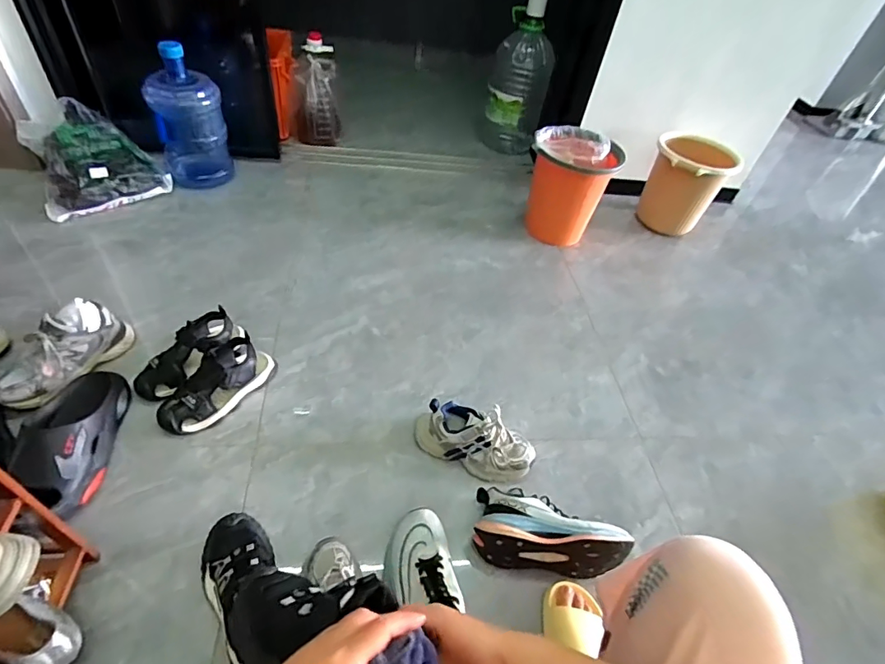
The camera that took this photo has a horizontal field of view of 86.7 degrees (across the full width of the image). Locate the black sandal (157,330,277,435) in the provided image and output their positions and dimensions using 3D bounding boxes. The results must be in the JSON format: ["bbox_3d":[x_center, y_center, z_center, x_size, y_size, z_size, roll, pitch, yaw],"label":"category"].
[{"bbox_3d":[-0.460,0.104,0.956,0.104,0.100,0.235,25,48,16],"label":"black sandal"}]

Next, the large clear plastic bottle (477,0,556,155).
[{"bbox_3d":[0.275,-0.914,1.685,0.213,0.550,0.223,10,46,2],"label":"large clear plastic bottle"}]

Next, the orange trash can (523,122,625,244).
[{"bbox_3d":[0.390,-0.449,1.485,0.260,0.328,0.230,10,46,2],"label":"orange trash can"}]

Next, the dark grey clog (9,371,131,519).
[{"bbox_3d":[-0.671,0.193,0.851,0.119,0.088,0.292,-3,47,-11],"label":"dark grey clog"}]

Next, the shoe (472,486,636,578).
[{"bbox_3d":[0.190,0.345,0.831,0.256,0.104,0.146,12,46,4],"label":"shoe"}]

